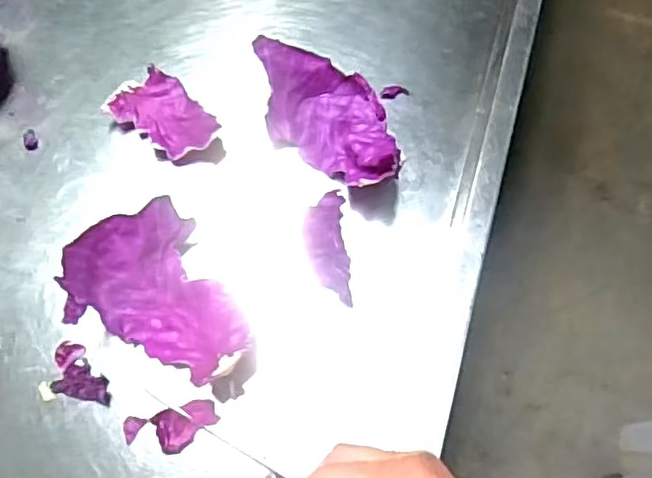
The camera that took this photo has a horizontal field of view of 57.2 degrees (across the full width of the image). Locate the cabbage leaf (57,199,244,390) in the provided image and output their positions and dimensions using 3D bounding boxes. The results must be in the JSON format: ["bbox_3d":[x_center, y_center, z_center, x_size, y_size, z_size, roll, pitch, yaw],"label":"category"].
[{"bbox_3d":[-0.123,0.050,0.440,0.098,0.061,0.136,-28,73,-11],"label":"cabbage leaf"}]

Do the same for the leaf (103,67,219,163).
[{"bbox_3d":[-0.133,-0.105,0.509,0.094,0.030,0.057,33,72,10],"label":"leaf"}]

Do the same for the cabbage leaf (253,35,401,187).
[{"bbox_3d":[0.005,-0.097,0.496,0.105,0.054,0.125,-8,70,-4],"label":"cabbage leaf"}]

